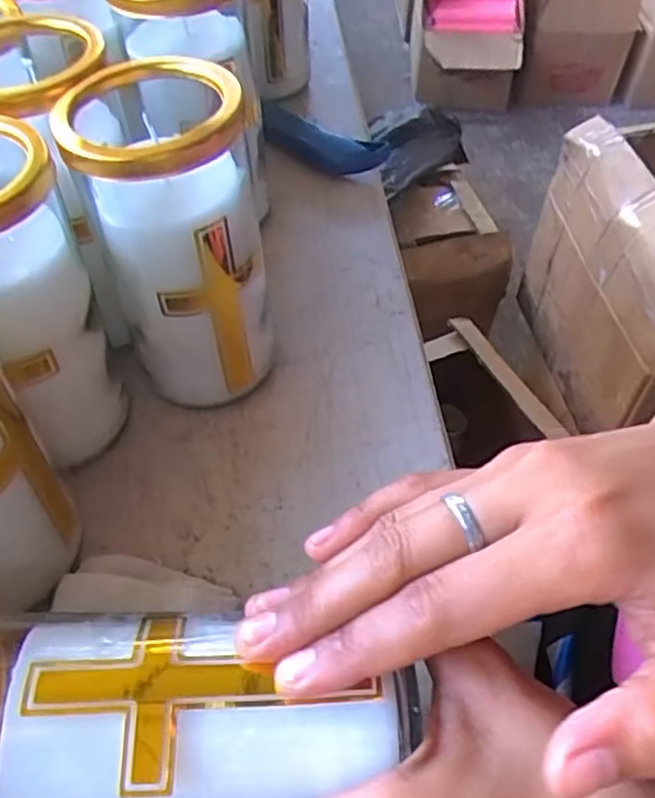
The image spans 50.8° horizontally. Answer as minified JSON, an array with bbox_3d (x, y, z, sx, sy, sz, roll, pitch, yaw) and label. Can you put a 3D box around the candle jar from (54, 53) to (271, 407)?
[{"bbox_3d":[-0.065,-0.063,0.292,0.064,0.147,0.064,2,52,-2],"label":"candle jar"}]

